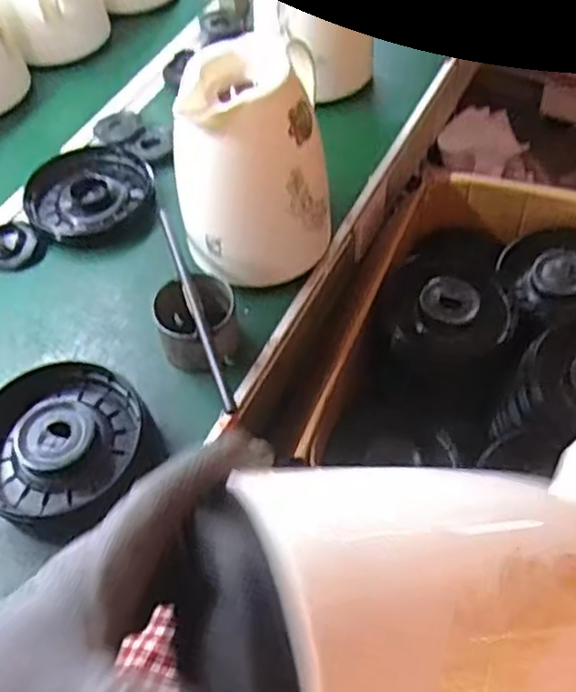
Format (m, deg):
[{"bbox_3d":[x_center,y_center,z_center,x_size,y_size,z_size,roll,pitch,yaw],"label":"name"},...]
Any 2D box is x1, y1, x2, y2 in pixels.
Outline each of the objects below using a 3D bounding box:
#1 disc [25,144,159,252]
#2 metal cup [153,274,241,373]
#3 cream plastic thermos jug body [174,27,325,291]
[{"bbox_3d":[-0.211,-0.164,0.743,0.131,0.029,0.140,-3,53,4],"label":"disc"},{"bbox_3d":[-0.080,-0.020,0.609,0.071,0.055,0.069,-3,53,4],"label":"metal cup"},{"bbox_3d":[-0.037,-0.170,0.628,0.135,0.179,0.145,-7,53,0],"label":"cream plastic thermos jug body"}]

